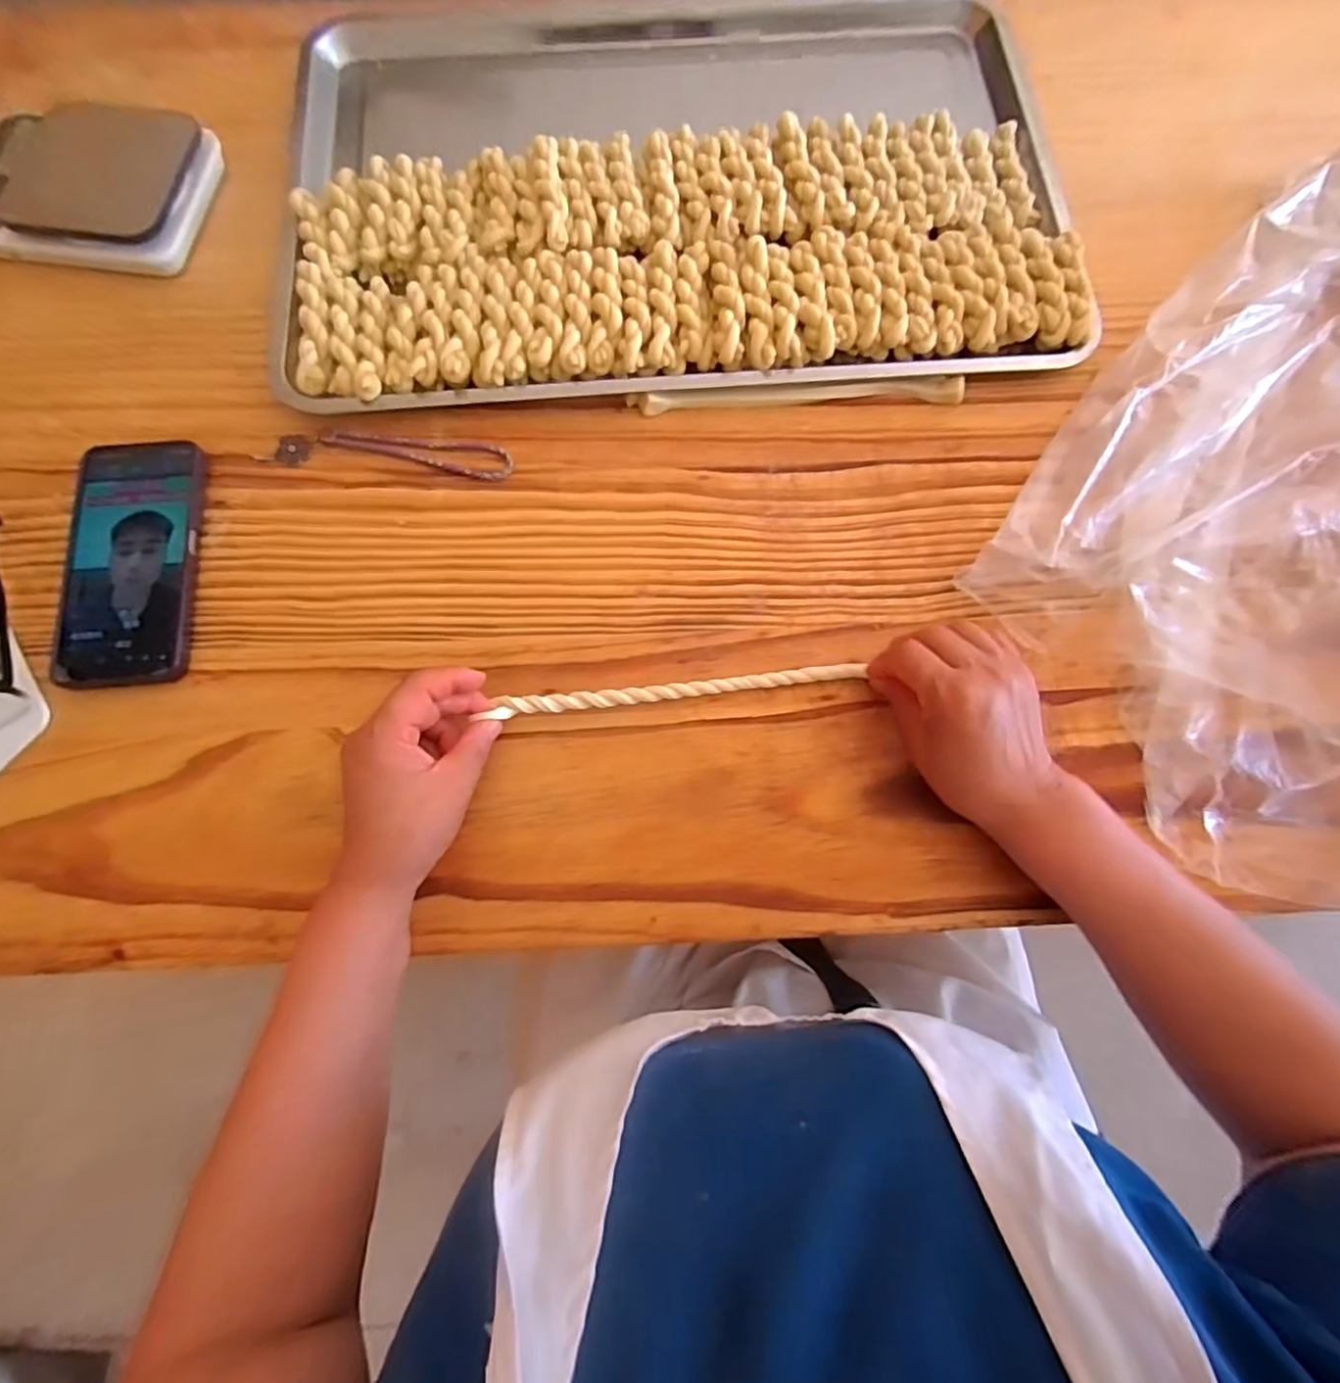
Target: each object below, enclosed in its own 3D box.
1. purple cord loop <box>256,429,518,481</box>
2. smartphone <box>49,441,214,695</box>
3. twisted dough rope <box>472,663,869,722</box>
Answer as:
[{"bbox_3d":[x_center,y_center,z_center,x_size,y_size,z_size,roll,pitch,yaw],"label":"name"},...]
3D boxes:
[{"bbox_3d":[-0.190,-0.160,0.443,0.166,0.007,0.026,6,75,0],"label":"purple cord loop"},{"bbox_3d":[-0.338,-0.083,0.413,0.076,0.011,0.160,-2,75,-2],"label":"smartphone"},{"bbox_3d":[0.005,-0.001,0.395,0.223,0.012,0.011,-6,75,-5],"label":"twisted dough rope"}]

